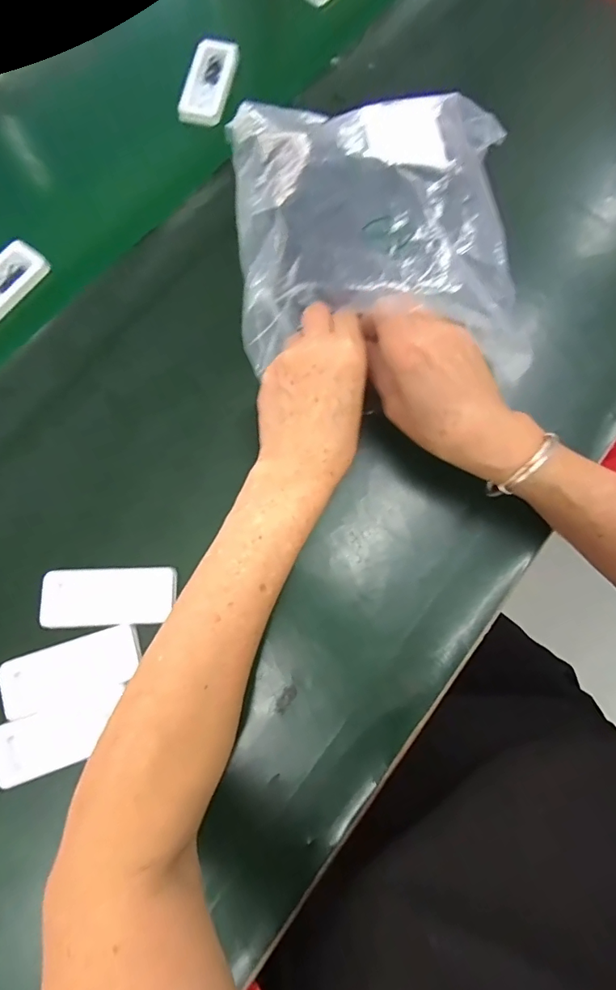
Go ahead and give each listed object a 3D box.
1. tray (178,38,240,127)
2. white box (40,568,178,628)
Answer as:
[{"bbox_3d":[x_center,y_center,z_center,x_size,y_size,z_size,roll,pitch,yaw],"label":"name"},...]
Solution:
[{"bbox_3d":[-0.093,-0.382,0.433,0.043,0.011,0.091,10,78,1],"label":"tray"},{"bbox_3d":[-0.134,0.069,0.316,0.085,0.009,0.037,-1,78,-2],"label":"white box"}]

